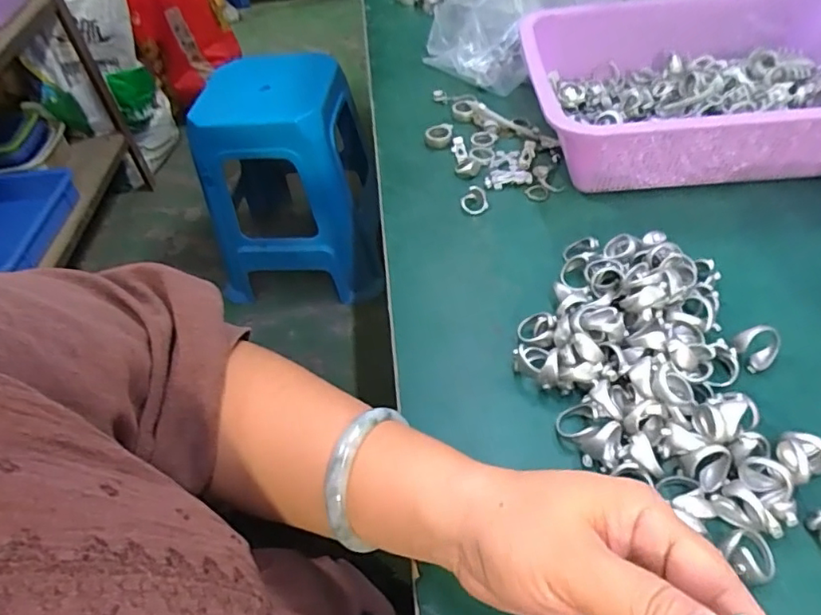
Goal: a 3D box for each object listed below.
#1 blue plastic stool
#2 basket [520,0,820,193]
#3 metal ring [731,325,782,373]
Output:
[{"bbox_3d":[-0.279,-0.300,1.346,0.364,0.485,0.373,-9,48,0],"label":"blue plastic stool"},{"bbox_3d":[0.266,-0.192,0.505,0.290,0.081,0.222,-4,48,3],"label":"basket"},{"bbox_3d":[0.218,0.024,0.357,0.026,0.023,0.022,33,59,30],"label":"metal ring"}]

